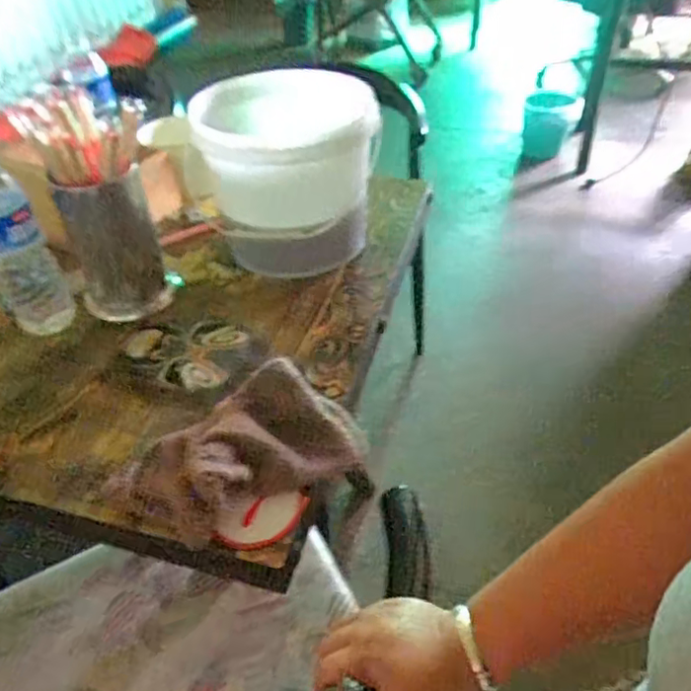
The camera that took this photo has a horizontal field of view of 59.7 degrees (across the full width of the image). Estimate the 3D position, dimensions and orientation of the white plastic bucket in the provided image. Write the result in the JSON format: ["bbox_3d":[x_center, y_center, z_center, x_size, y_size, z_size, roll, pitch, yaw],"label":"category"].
[{"bbox_3d":[-0.067,-0.231,0.797,0.226,0.205,0.209,-2,41,2],"label":"white plastic bucket"}]

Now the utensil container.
[{"bbox_3d":[-0.286,-0.134,0.739,0.108,0.160,0.123,-20,44,-18],"label":"utensil container"}]

